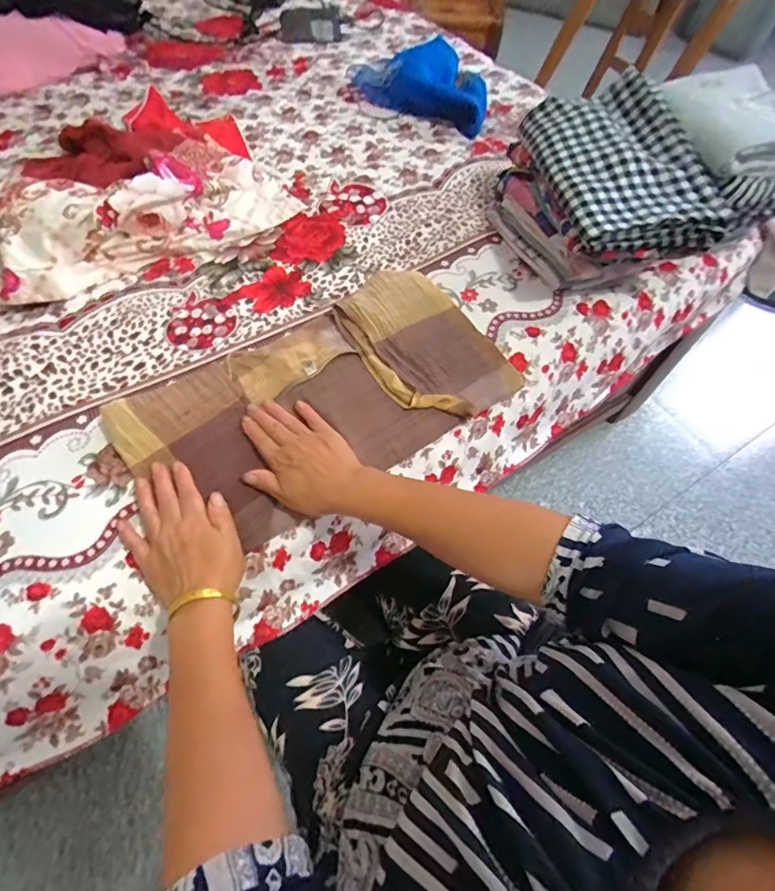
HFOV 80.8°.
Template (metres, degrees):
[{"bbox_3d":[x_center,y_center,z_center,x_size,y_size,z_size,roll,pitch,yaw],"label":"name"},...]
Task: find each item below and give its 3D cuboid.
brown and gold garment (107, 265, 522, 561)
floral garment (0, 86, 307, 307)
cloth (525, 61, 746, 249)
[{"bbox_3d":[-0.070,-0.055,0.504,0.401,0.032,0.208,-30,67,-17],"label":"brown and gold garment"},{"bbox_3d":[-0.410,-0.417,0.675,0.435,0.081,0.435,-29,67,-16],"label":"floral garment"},{"bbox_3d":[0.294,-0.359,0.561,0.187,0.072,0.274,-6,62,-5],"label":"cloth"}]

